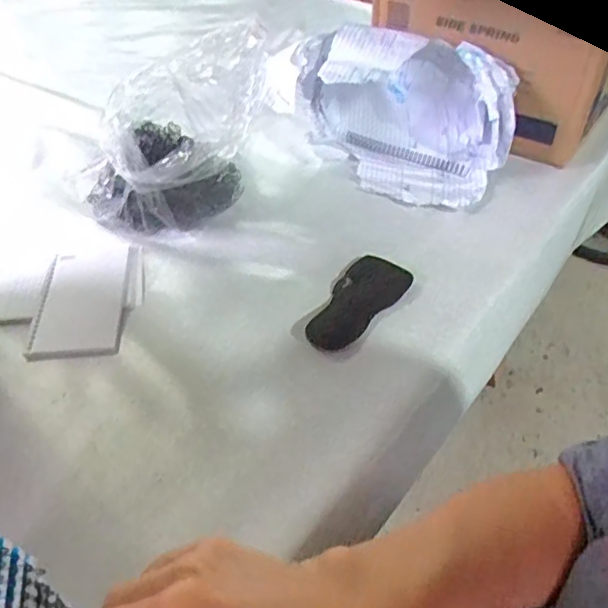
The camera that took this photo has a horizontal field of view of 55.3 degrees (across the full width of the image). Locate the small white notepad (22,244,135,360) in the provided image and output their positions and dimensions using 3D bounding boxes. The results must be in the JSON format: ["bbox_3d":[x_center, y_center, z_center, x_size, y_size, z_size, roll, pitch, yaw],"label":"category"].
[{"bbox_3d":[-0.210,-0.005,0.555,0.080,0.006,0.130,-3,53,-1],"label":"small white notepad"}]

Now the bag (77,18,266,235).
[{"bbox_3d":[-0.127,-0.158,0.574,0.185,0.172,0.095,-7,46,-4],"label":"bag"}]

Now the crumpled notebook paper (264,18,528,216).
[{"bbox_3d":[0.109,-0.243,0.699,0.271,0.145,0.160,26,52,25],"label":"crumpled notebook paper"}]

